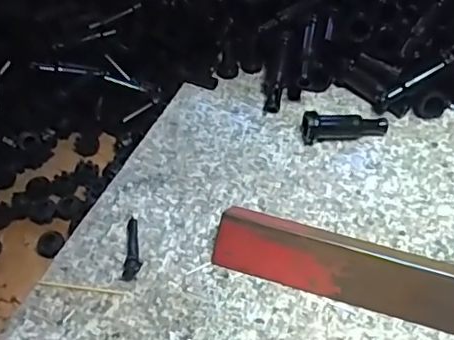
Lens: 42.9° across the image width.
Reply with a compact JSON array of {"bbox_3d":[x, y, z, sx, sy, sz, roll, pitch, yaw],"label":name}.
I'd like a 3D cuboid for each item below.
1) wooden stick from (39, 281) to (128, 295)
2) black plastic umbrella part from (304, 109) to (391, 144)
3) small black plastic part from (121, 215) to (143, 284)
[{"bbox_3d":[-0.095,0.077,0.379,0.058,0.004,0.004,6,51,6],"label":"wooden stick"},{"bbox_3d":[0.093,-0.036,0.453,0.066,0.023,0.017,-10,51,-7],"label":"black plastic umbrella part"},{"bbox_3d":[-0.063,0.052,0.392,0.012,0.009,0.050,-3,50,-1],"label":"small black plastic part"}]

